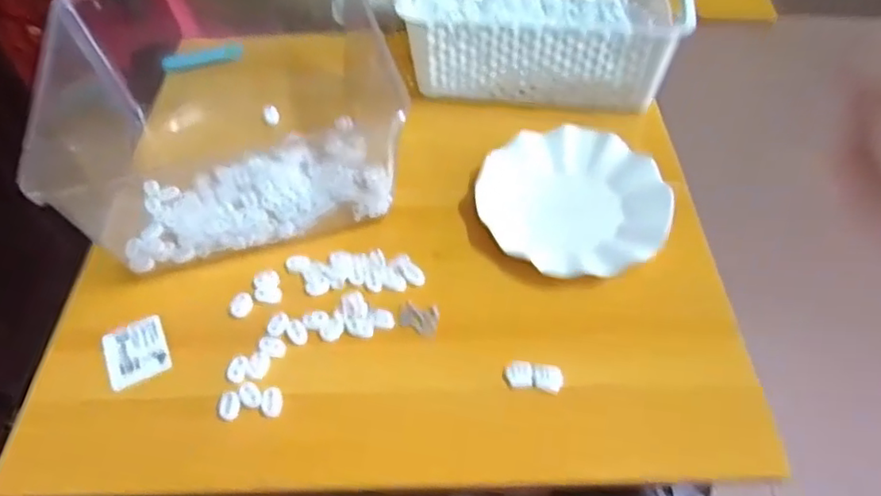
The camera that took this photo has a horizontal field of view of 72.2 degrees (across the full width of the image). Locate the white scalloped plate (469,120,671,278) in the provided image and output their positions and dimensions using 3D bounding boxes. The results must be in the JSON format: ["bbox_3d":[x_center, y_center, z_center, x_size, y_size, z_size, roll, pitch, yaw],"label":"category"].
[{"bbox_3d":[0.128,-0.048,0.599,0.176,0.023,0.180,-1,52,1],"label":"white scalloped plate"}]

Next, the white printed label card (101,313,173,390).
[{"bbox_3d":[-0.264,0.089,0.525,0.049,0.008,0.056,-21,59,-17],"label":"white printed label card"}]

